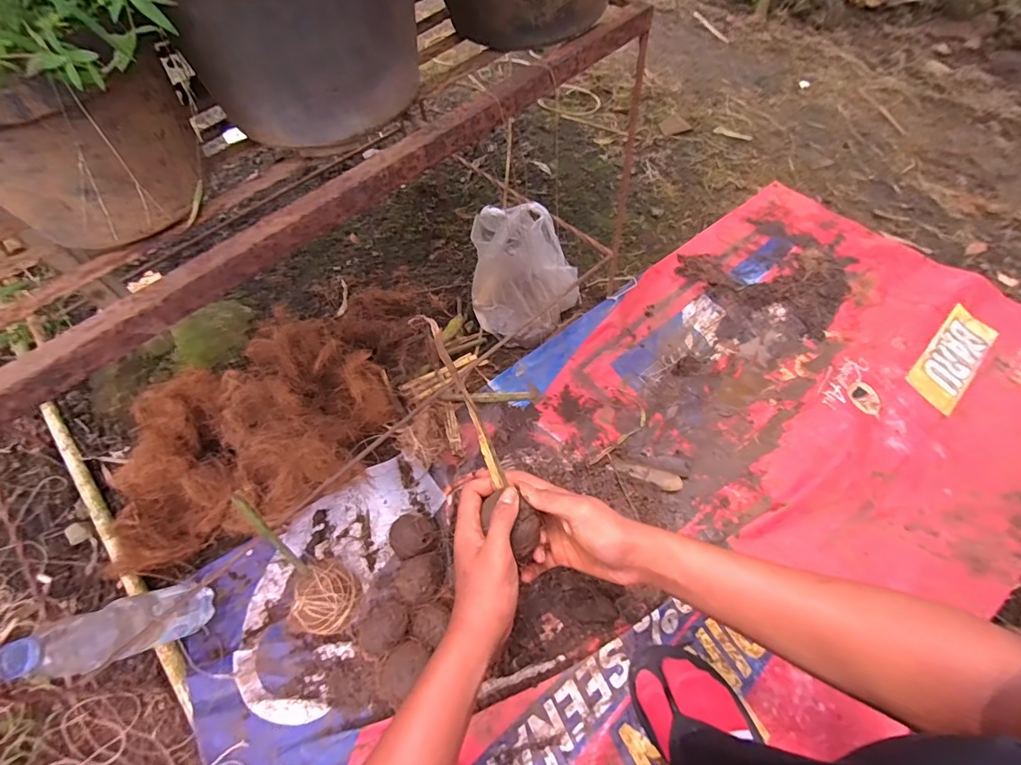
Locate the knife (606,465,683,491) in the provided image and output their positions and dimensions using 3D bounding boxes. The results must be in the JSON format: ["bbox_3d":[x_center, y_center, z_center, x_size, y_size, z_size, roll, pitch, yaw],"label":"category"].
[{"bbox_3d":[0.212,0.147,0.730,0.113,0.008,0.026,13,60,10],"label":"knife"}]

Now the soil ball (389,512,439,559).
[{"bbox_3d":[-0.137,0.223,0.665,0.067,0.058,0.062,-3,57,4],"label":"soil ball"}]

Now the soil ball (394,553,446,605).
[{"bbox_3d":[-0.120,0.273,0.634,0.070,0.053,0.059,-27,59,-12],"label":"soil ball"}]

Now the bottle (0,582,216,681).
[{"bbox_3d":[-0.444,0.284,0.539,0.061,0.230,0.054,24,83,16],"label":"bottle"}]

